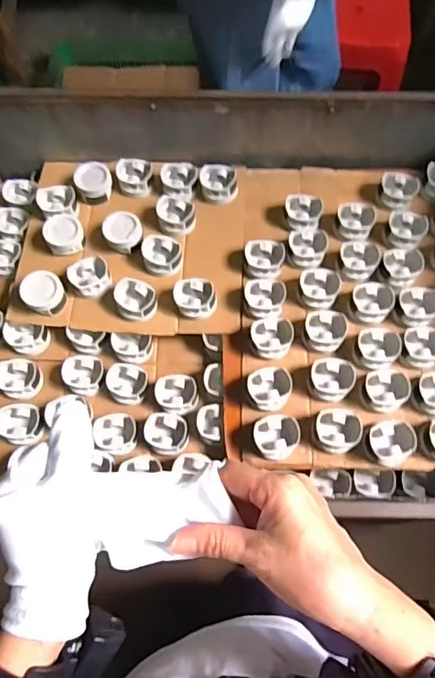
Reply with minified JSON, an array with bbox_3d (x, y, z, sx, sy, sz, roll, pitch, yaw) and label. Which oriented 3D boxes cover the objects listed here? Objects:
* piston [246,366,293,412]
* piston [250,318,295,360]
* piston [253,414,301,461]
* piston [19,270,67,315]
[{"bbox_3d":[0.092,0.089,0.899,0.076,0.057,0.076,0,67,0],"label":"piston"},{"bbox_3d":[0.101,0.000,0.939,0.076,0.053,0.074,0,67,0],"label":"piston"},{"bbox_3d":[0.100,0.170,0.864,0.076,0.052,0.073,0,67,0],"label":"piston"},{"bbox_3d":[-0.337,-0.089,0.969,0.078,0.064,0.078,0,67,0],"label":"piston"}]

